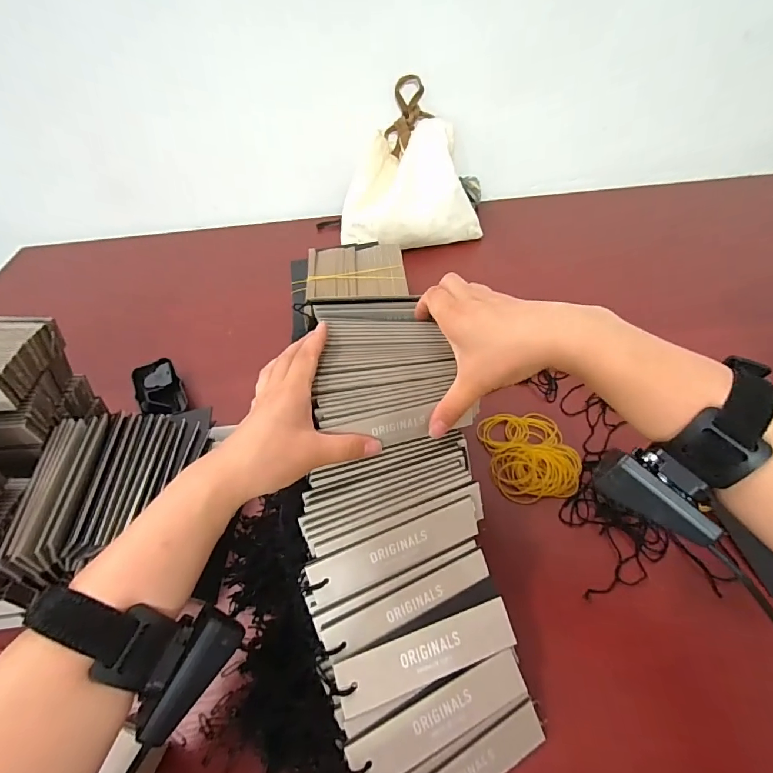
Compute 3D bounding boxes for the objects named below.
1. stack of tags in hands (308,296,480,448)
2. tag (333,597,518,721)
[{"bbox_3d":[-0.002,-0.024,0.372,0.115,0.027,0.154,-6,48,-3],"label":"stack of tags in hands"},{"bbox_3d":[0.029,0.184,0.287,0.125,0.004,0.033,-14,75,-14],"label":"tag"}]

